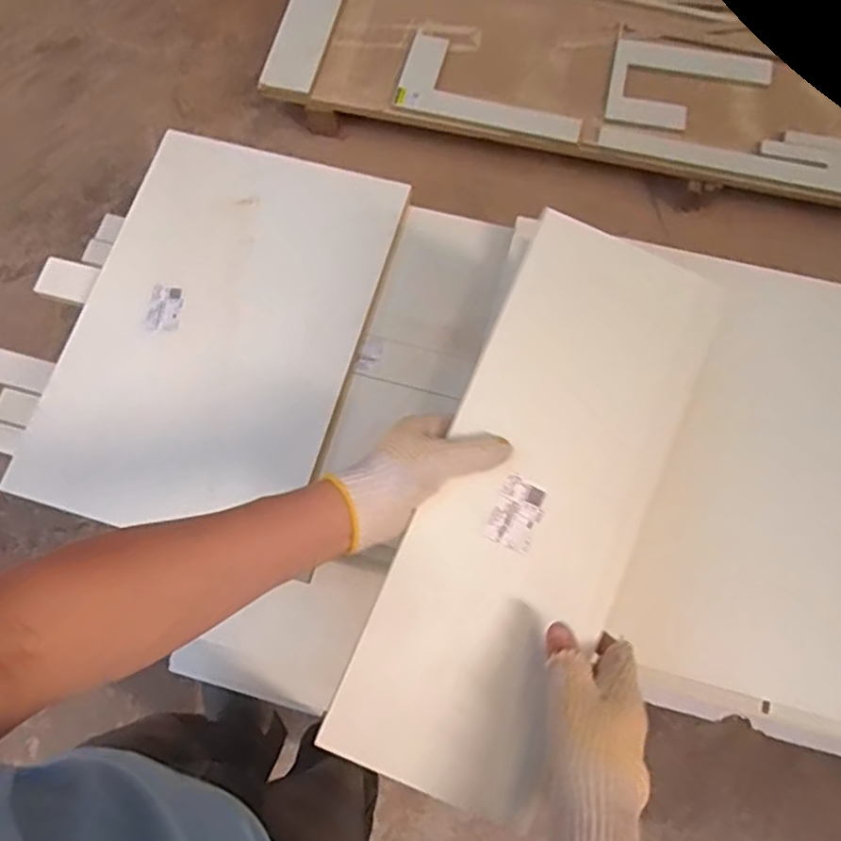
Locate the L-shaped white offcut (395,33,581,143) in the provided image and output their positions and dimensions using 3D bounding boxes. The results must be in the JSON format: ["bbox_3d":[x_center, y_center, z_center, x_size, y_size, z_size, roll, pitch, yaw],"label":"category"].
[{"bbox_3d":[0.185,-0.839,1.605,0.461,0.020,0.217,17,76,6],"label":"L-shaped white offcut"}]

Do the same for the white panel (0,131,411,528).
[{"bbox_3d":[-0.235,-0.103,0.743,0.331,0.019,0.465,15,76,6],"label":"white panel"}]

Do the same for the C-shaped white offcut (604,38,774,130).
[{"bbox_3d":[0.655,-0.810,1.570,0.368,0.013,0.235,14,76,6],"label":"C-shaped white offcut"}]

